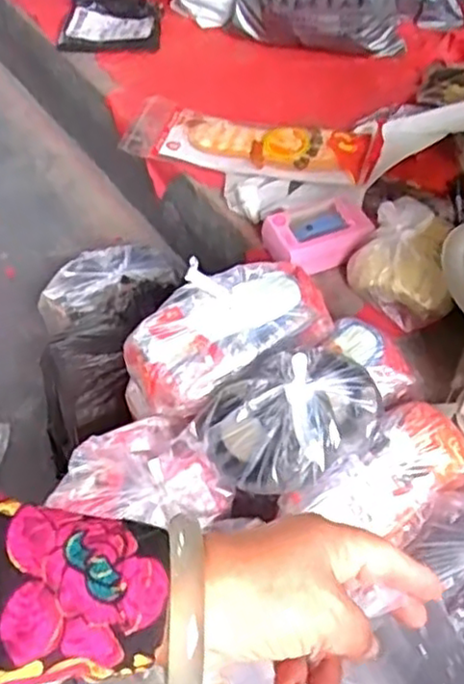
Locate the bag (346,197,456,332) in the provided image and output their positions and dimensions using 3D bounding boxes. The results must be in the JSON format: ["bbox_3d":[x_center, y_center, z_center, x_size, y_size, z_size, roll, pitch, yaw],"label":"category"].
[{"bbox_3d":[0.187,-0.091,0.742,0.114,0.057,0.139,17,56,11],"label":"bag"}]

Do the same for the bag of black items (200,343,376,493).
[{"bbox_3d":[0.051,0.066,0.600,0.148,0.069,0.108,-31,60,-21],"label":"bag of black items"}]

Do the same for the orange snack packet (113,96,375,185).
[{"bbox_3d":[0.011,-0.259,0.892,0.304,0.029,0.092,15,56,10],"label":"orange snack packet"}]

